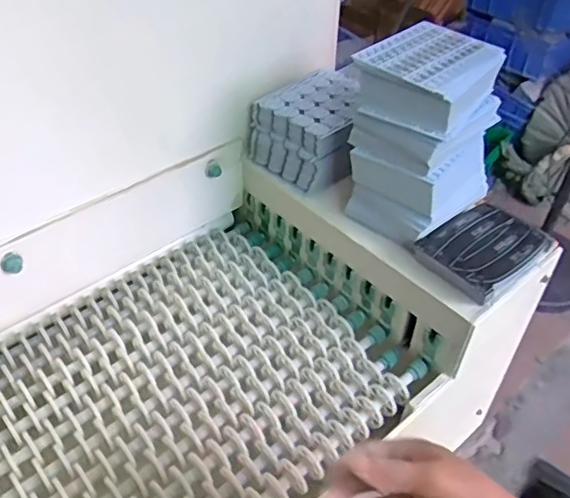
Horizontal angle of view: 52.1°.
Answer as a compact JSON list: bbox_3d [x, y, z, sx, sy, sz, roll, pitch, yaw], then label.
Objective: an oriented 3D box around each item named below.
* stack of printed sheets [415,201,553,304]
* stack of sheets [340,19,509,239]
[{"bbox_3d":[0.239,-0.005,0.696,0.131,0.029,0.104,-28,49,-28],"label":"stack of printed sheets"},{"bbox_3d":[0.168,-0.128,0.715,0.130,0.224,0.149,34,52,31],"label":"stack of sheets"}]

